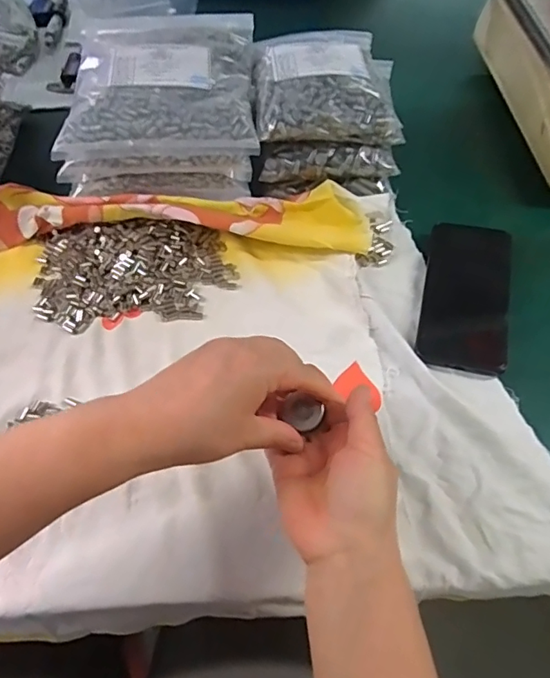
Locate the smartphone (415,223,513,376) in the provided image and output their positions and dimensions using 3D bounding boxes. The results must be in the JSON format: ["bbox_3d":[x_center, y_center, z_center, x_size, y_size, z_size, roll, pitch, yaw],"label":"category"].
[{"bbox_3d":[0.176,-0.041,0.472,0.074,0.010,0.154,9,65,14],"label":"smartphone"}]

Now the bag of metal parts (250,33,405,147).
[{"bbox_3d":[0.051,-0.273,0.541,0.147,0.038,0.168,-3,59,-1],"label":"bag of metal parts"}]

